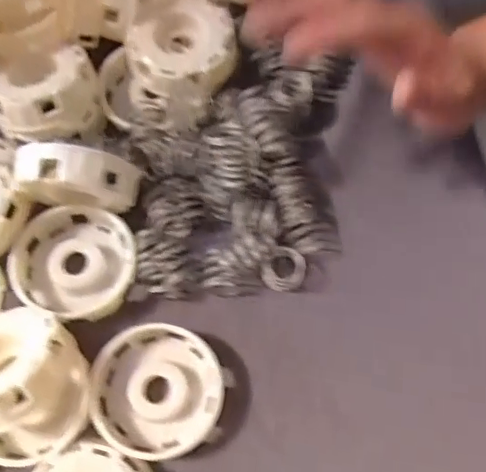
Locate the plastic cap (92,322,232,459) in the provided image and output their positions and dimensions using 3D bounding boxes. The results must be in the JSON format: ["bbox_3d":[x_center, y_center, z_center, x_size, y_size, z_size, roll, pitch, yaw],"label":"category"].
[{"bbox_3d":[-0.046,0.084,0.306,0.070,0.018,0.066,13,70,5],"label":"plastic cap"}]

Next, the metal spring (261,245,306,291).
[{"bbox_3d":[0.023,0.019,0.326,0.024,0.024,0.018,9,69,4],"label":"metal spring"}]

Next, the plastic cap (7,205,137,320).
[{"bbox_3d":[-0.098,0.015,0.329,0.067,0.020,0.064,0,69,0],"label":"plastic cap"}]

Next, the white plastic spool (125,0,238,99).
[{"bbox_3d":[-0.040,-0.122,0.354,0.064,0.020,0.067,0,69,0],"label":"white plastic spool"}]

